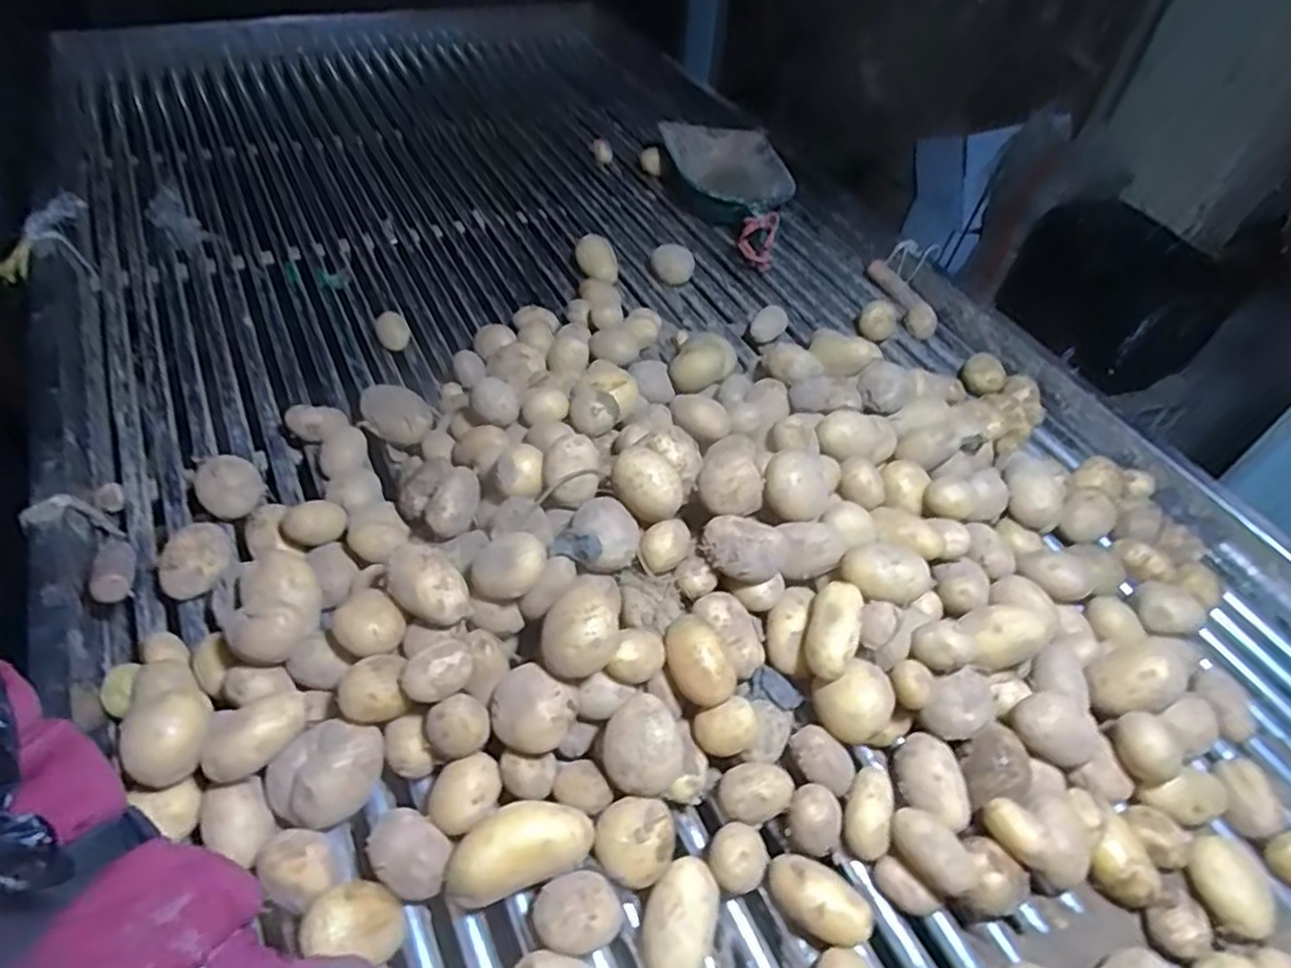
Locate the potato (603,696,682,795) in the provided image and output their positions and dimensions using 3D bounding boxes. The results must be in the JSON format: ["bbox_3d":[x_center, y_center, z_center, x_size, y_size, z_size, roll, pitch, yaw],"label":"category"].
[{"bbox_3d":[-0.002,0.177,0.456,0.051,0.047,0.053,3,47,-4],"label":"potato"}]

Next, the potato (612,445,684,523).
[{"bbox_3d":[0.001,-0.001,0.518,0.046,0.041,0.050,3,47,-4],"label":"potato"}]

